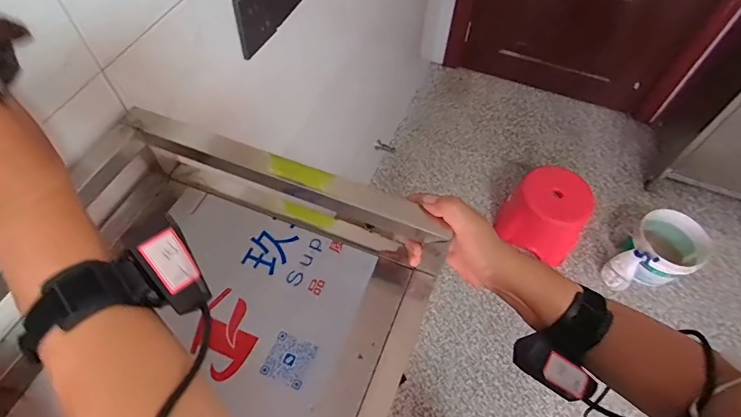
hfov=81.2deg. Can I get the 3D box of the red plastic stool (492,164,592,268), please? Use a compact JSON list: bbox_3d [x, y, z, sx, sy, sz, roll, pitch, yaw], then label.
[{"bbox_3d":[0.608,0.012,1.462,0.247,0.254,0.252,36,63,19],"label":"red plastic stool"}]

